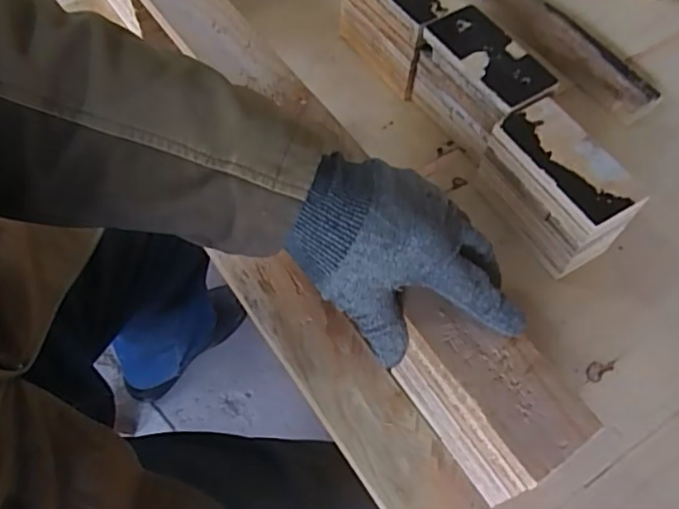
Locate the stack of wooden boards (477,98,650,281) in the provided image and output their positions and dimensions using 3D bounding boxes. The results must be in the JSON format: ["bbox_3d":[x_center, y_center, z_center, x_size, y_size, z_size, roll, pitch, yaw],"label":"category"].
[{"bbox_3d":[0.180,-0.055,0.506,0.066,0.093,0.124,-29,64,-15],"label":"stack of wooden boards"}]

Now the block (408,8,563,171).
[{"bbox_3d":[0.130,-0.156,0.554,0.068,0.083,0.120,-27,63,-14],"label":"block"}]

